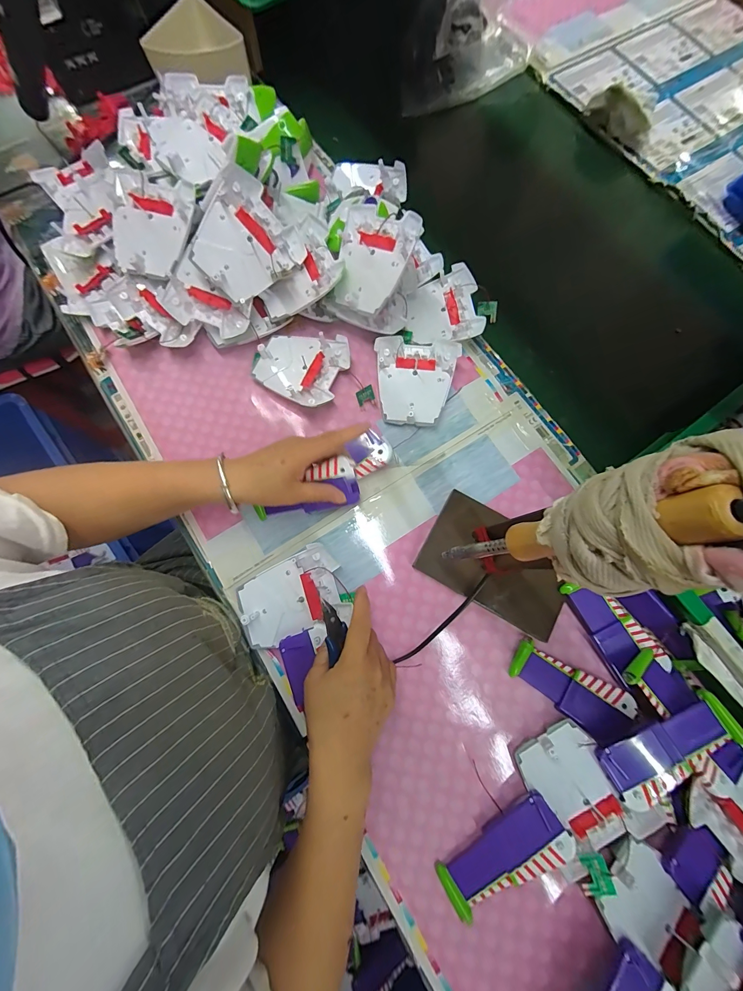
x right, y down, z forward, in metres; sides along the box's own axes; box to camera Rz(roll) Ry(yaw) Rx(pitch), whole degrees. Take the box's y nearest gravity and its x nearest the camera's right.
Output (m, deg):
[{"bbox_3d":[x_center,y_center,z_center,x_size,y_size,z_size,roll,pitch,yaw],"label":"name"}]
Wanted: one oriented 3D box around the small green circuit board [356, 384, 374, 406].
[{"bbox_3d":[-0.008,-0.126,0.432,0.022,0.004,0.019,-19,86,21],"label":"small green circuit board"}]

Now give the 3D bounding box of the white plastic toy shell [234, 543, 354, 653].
[{"bbox_3d":[-0.080,0.115,0.363,0.109,0.028,0.089,-30,79,-7],"label":"white plastic toy shell"}]

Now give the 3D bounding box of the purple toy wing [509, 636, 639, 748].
[{"bbox_3d":[0.204,0.200,0.349,0.119,0.017,0.054,26,70,16],"label":"purple toy wing"}]

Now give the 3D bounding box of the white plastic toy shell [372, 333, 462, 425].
[{"bbox_3d":[0.052,-0.143,0.428,0.097,0.029,0.108,9,77,1],"label":"white plastic toy shell"}]

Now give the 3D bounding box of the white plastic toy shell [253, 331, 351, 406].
[{"bbox_3d":[-0.088,-0.163,0.433,0.107,0.026,0.095,22,77,4],"label":"white plastic toy shell"}]

